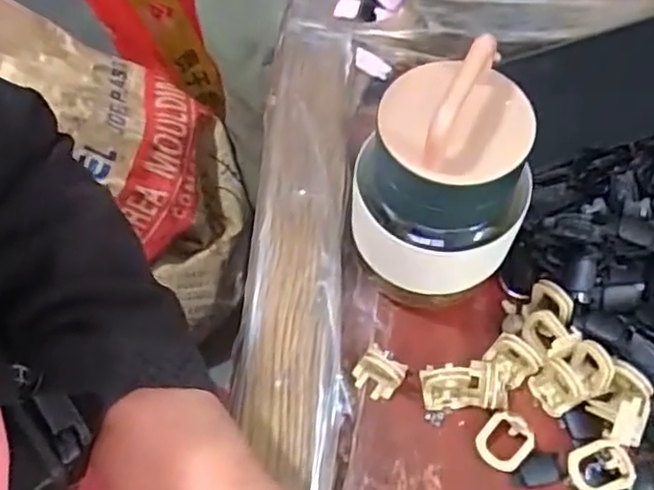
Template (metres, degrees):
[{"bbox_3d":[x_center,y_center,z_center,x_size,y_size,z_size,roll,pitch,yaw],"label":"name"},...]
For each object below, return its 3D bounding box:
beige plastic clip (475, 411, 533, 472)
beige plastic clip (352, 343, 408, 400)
[{"bbox_3d":[0.081,0.088,0.293,0.022,0.010,0.025,37,97,14],"label":"beige plastic clip"},{"bbox_3d":[0.024,0.061,0.304,0.021,0.021,0.017,37,68,21],"label":"beige plastic clip"}]

